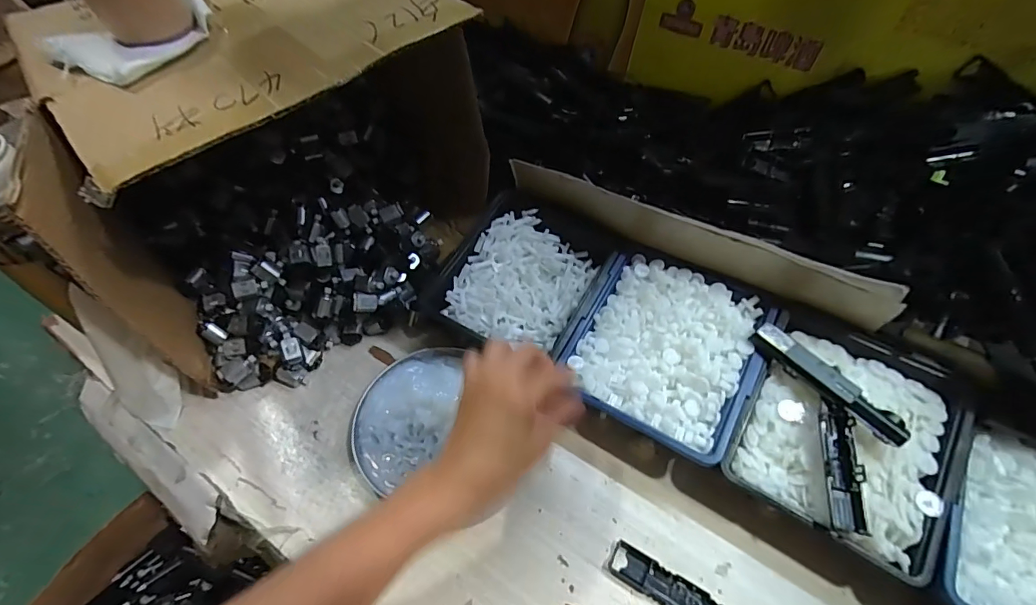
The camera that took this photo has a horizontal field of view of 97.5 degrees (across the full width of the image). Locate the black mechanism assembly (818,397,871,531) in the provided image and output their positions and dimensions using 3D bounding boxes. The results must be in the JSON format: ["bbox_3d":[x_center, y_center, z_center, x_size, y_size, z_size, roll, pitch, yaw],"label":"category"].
[{"bbox_3d":[0.233,0.116,0.327,0.021,0.015,0.088,5,69,2],"label":"black mechanism assembly"}]

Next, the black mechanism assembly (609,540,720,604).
[{"bbox_3d":[0.125,0.217,0.330,0.117,0.010,0.024,27,58,17],"label":"black mechanism assembly"}]

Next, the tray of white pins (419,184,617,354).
[{"bbox_3d":[0.005,-0.034,0.451,0.145,0.037,0.158,24,57,15],"label":"tray of white pins"}]

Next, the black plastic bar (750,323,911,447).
[{"bbox_3d":[0.236,0.063,0.352,0.018,0.021,0.117,-33,62,-22],"label":"black plastic bar"}]

